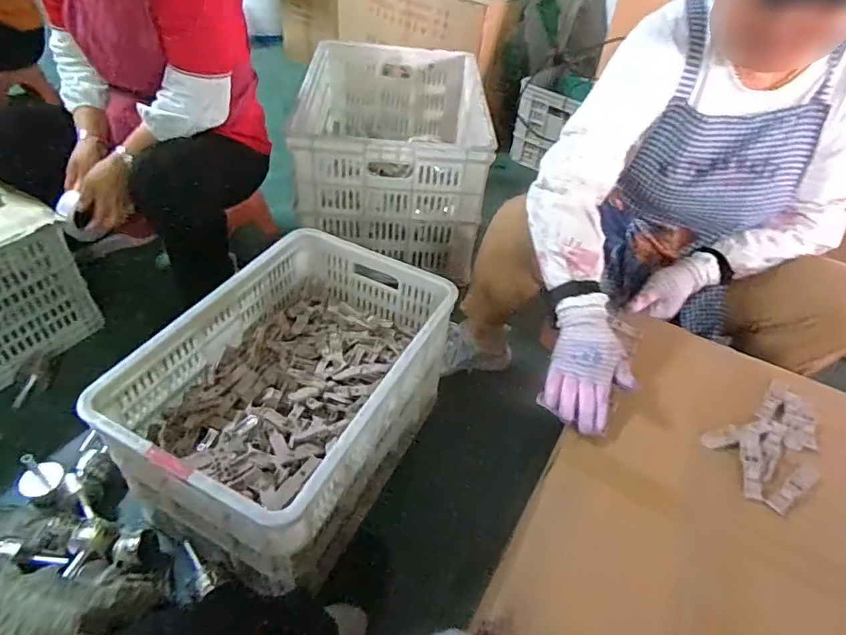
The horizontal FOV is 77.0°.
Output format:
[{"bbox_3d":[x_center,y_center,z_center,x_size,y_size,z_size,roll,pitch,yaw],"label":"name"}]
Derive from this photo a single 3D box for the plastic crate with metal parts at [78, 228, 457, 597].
[{"bbox_3d":[-0.208,0.127,0.950,0.364,0.275,0.554,23,45,18],"label":"plastic crate with metal parts"}]

